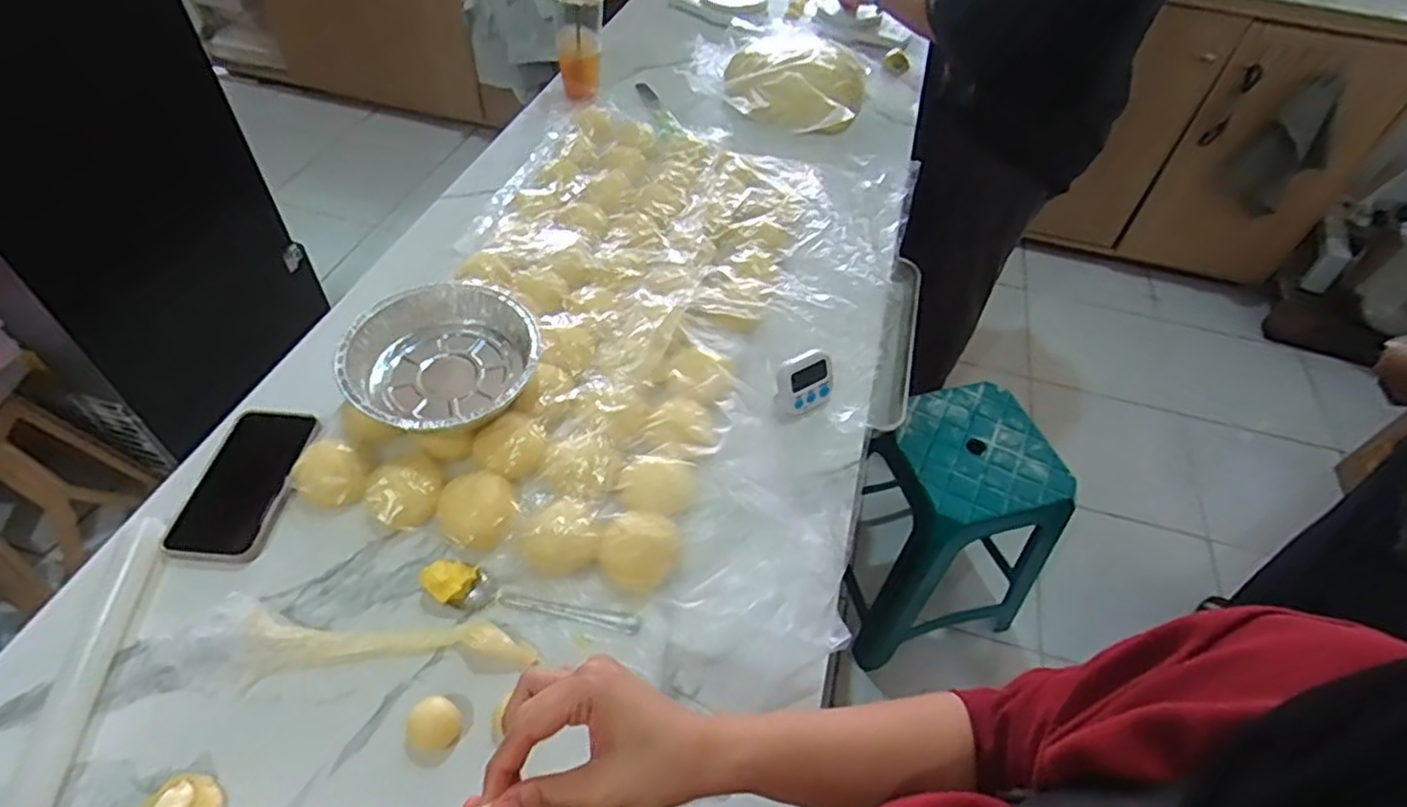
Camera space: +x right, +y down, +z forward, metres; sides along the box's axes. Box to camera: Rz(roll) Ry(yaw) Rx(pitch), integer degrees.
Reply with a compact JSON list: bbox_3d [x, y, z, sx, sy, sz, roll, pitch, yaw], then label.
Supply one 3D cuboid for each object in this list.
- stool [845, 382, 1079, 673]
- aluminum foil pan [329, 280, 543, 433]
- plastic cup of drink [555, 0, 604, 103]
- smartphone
[{"bbox_3d":[0.431,0.231,1.309,0.319,0.432,0.291,-14,52,-16],"label":"stool"},{"bbox_3d":[-0.240,-0.035,0.657,0.173,0.051,0.170,2,49,-3],"label":"aluminum foil pan"},{"bbox_3d":[-0.186,-0.549,1.050,0.085,0.147,0.108,-2,50,-7],"label":"plastic cup of drink"},{"bbox_3d":[-0.398,0.068,0.611,0.078,0.013,0.148,5,49,-1],"label":"smartphone"}]

